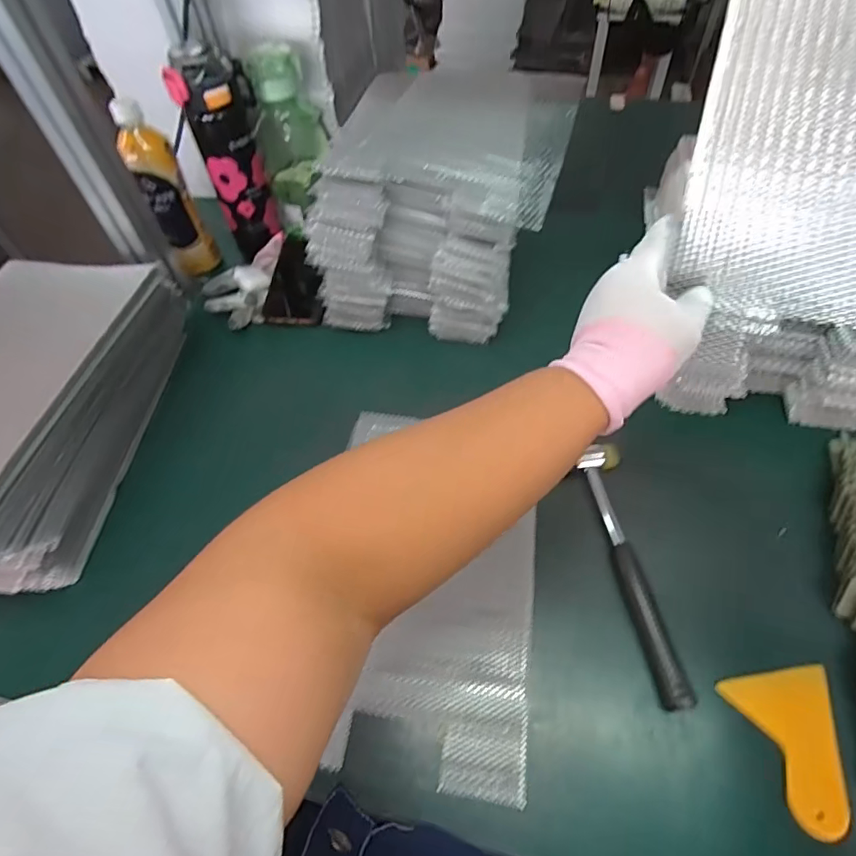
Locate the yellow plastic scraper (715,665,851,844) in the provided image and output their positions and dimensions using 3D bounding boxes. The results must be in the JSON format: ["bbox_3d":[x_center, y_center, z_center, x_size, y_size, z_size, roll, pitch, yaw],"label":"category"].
[{"bbox_3d":[0.281,0.238,0.368,0.076,0.004,0.101,-8,55,-3],"label":"yellow plastic scraper"}]

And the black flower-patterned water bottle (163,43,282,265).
[{"bbox_3d":[-0.246,-0.350,0.647,0.090,0.229,0.068,-22,57,-12],"label":"black flower-patterned water bottle"}]

